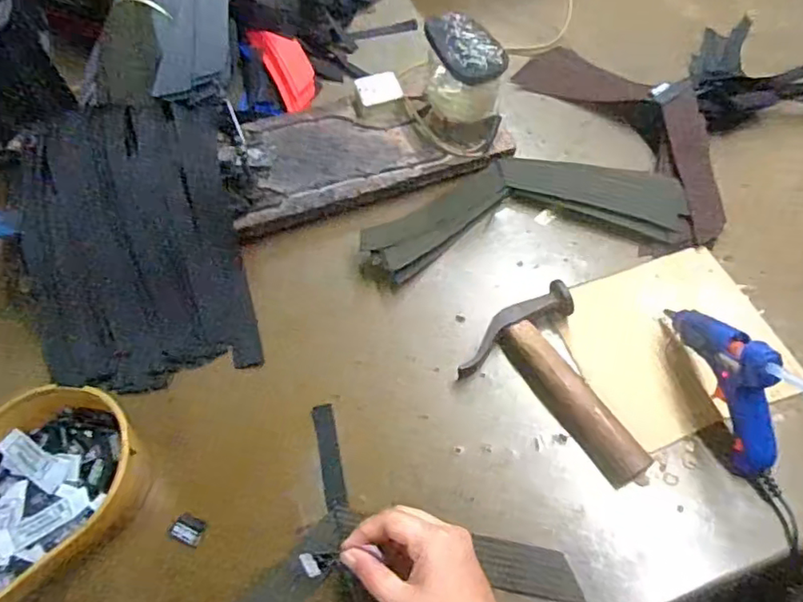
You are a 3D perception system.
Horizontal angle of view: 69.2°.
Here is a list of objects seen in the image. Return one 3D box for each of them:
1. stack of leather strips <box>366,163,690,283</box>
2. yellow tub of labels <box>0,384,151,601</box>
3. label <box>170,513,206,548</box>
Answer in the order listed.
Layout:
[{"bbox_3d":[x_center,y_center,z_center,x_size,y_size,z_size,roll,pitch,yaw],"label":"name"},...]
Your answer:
[{"bbox_3d":[0.117,-0.092,0.577,0.309,0.028,0.112,-8,60,-1],"label":"stack of leather strips"},{"bbox_3d":[-0.290,0.151,0.434,0.147,0.049,0.187,28,65,18],"label":"yellow tub of labels"},{"bbox_3d":[-0.166,0.178,0.454,0.023,0.004,0.019,28,61,-4],"label":"label"}]

